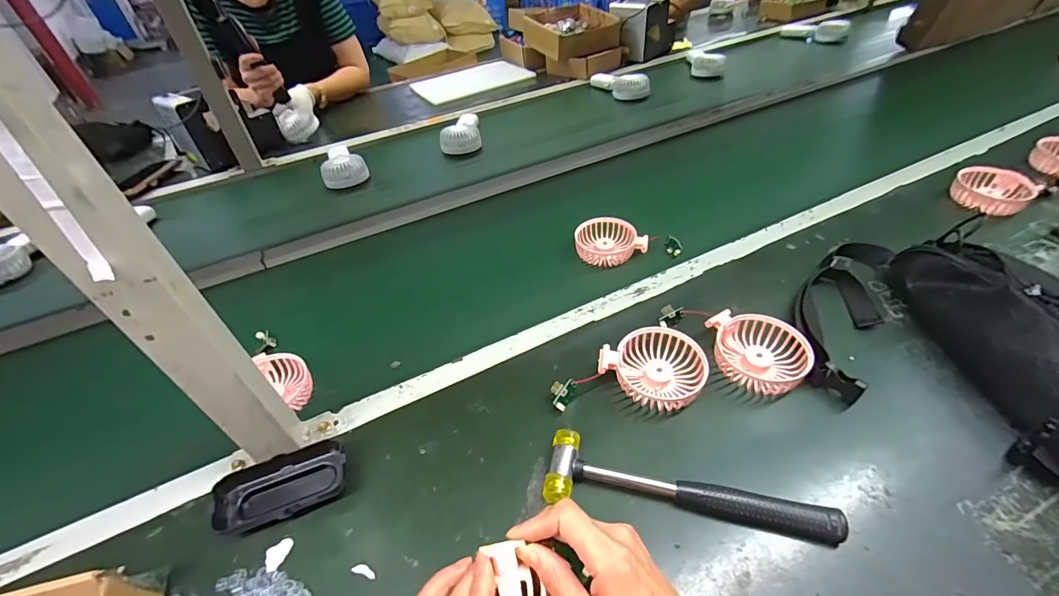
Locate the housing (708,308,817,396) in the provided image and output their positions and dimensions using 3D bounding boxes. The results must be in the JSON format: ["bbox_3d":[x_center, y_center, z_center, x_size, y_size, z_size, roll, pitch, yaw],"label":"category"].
[{"bbox_3d":[0.241,0.059,0.477,0.099,0.038,0.080,9,45,15],"label":"housing"}]

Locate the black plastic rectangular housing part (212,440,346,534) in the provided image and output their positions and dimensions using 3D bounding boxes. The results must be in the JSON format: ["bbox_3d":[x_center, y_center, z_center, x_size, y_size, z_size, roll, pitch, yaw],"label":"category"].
[{"bbox_3d":[-0.221,0.171,0.406,0.106,0.028,0.056,-16,44,-10],"label":"black plastic rectangular housing part"}]

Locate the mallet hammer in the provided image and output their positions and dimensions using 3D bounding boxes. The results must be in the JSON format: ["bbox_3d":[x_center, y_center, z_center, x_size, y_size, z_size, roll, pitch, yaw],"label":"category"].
[{"bbox_3d":[0.134,0.166,0.383,0.237,0.033,0.057,7,45,13],"label":"mallet hammer"}]

